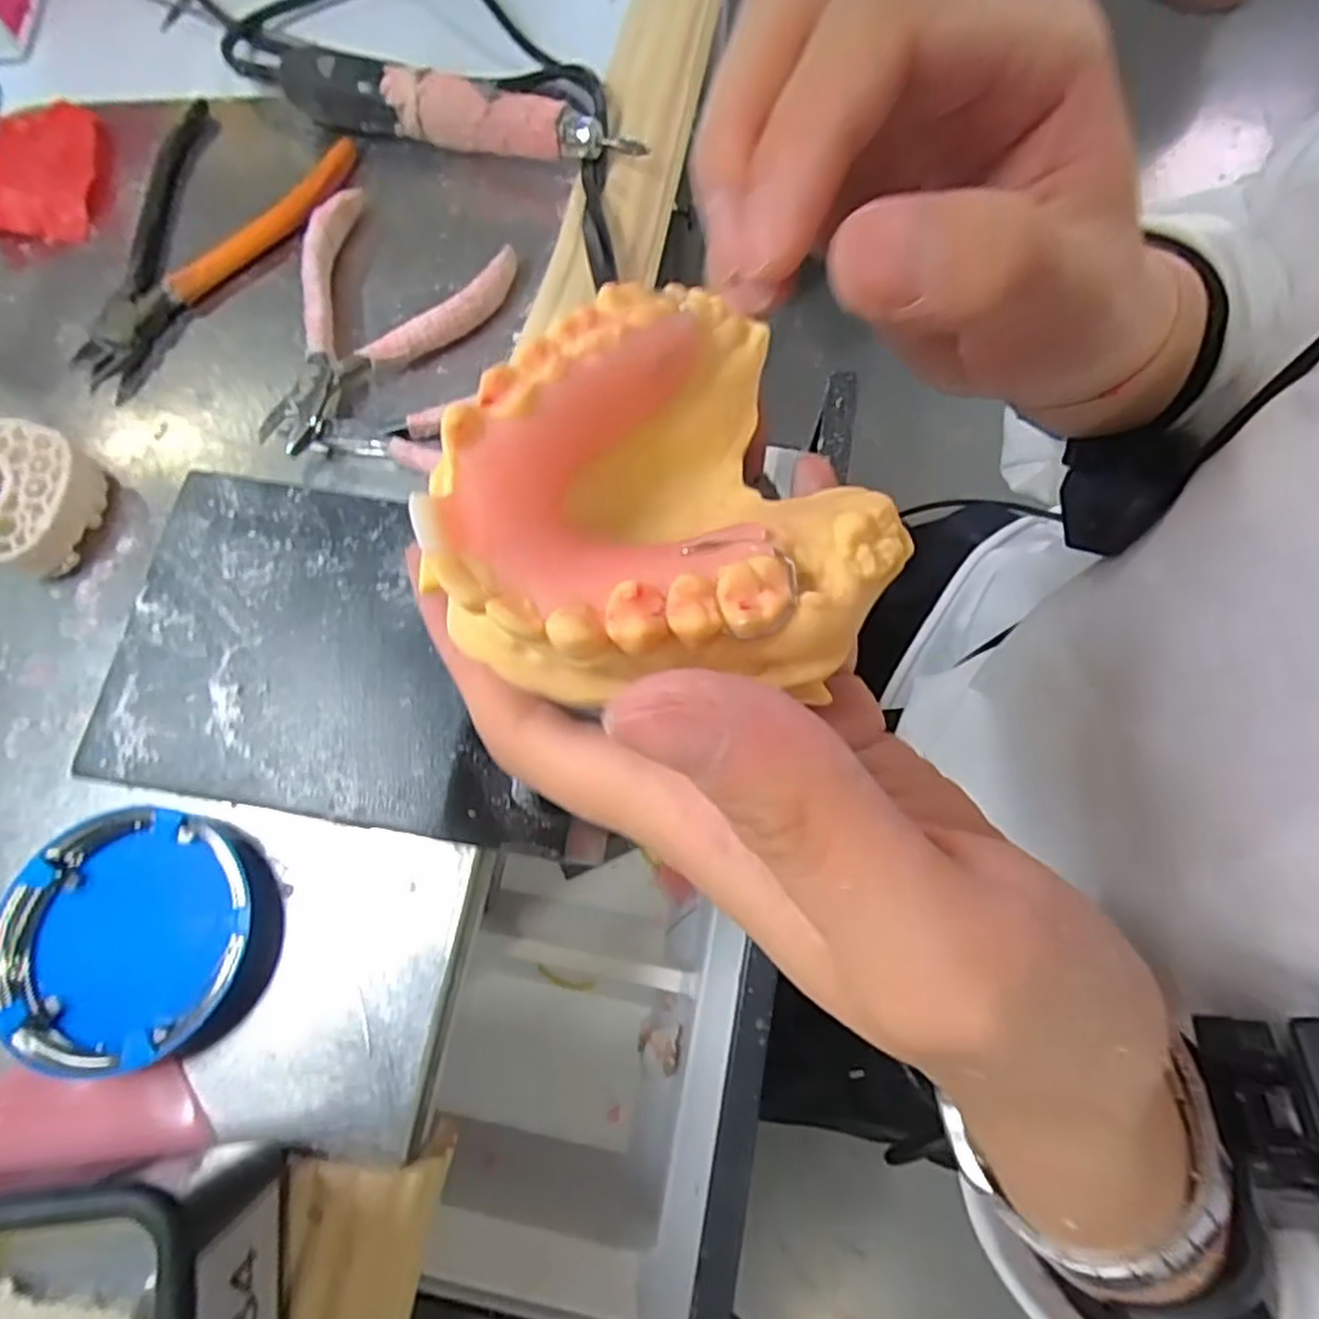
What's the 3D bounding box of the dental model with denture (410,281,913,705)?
[{"bbox_3d":[-0.001,-0.021,0.117,0.064,0.025,0.068,-30,76,-7],"label":"dental model with denture"}]

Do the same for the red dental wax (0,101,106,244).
[{"bbox_3d":[-0.283,-0.225,0.333,0.054,0.009,0.085,-19,75,-4],"label":"red dental wax"}]

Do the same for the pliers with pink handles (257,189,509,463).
[{"bbox_3d":[-0.128,-0.144,0.300,0.081,0.017,0.121,41,79,12],"label":"pliers with pink handles"}]

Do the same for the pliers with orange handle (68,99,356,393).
[{"bbox_3d":[-0.208,-0.183,0.316,0.086,0.010,0.145,24,76,8],"label":"pliers with orange handle"}]

